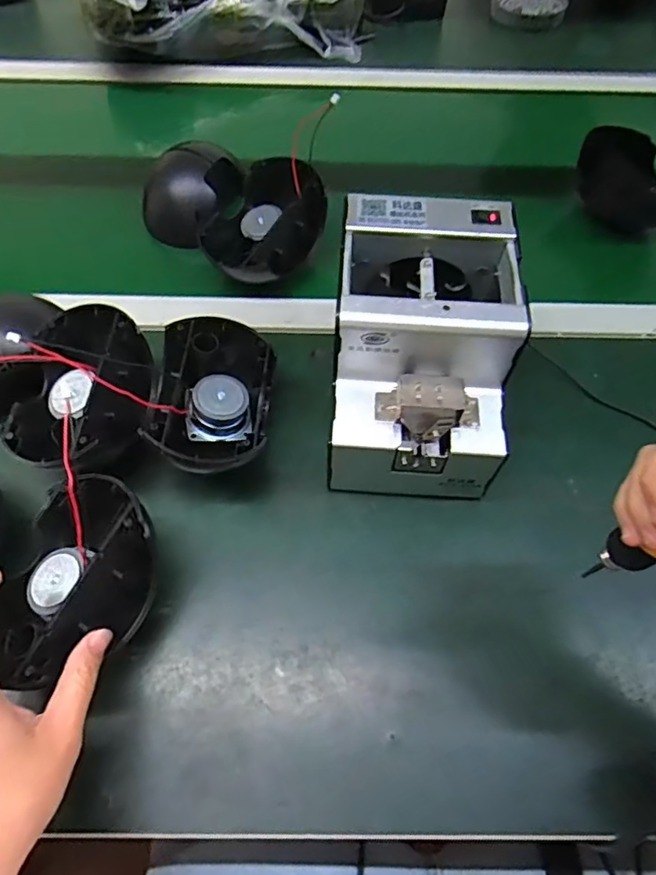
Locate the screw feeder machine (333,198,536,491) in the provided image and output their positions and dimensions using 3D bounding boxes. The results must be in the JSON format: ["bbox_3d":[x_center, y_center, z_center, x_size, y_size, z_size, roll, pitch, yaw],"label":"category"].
[{"bbox_3d":[0.068,-0.060,0.437,0.120,0.157,0.171,4,59,1],"label":"screw feeder machine"}]

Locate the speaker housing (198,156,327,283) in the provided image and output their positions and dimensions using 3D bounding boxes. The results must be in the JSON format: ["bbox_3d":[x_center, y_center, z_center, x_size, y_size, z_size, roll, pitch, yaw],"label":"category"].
[{"bbox_3d":[-0.063,-0.206,0.542,0.092,0.054,0.125,31,63,16],"label":"speaker housing"}]

